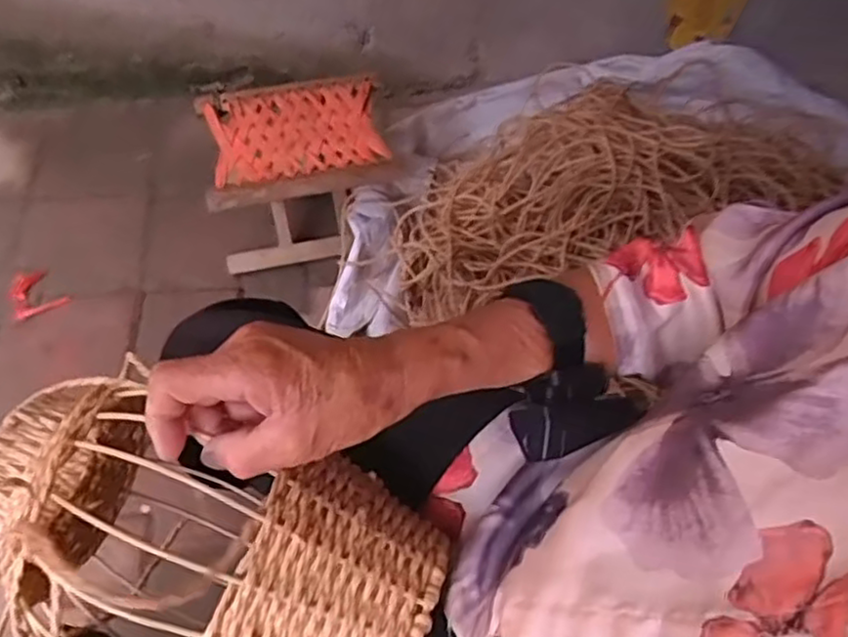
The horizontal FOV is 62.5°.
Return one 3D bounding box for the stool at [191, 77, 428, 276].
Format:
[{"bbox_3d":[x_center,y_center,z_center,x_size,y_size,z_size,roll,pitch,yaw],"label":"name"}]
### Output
[{"bbox_3d":[-0.192,-0.240,1.145,0.295,0.183,0.244,-10,59,-9],"label":"stool"}]

